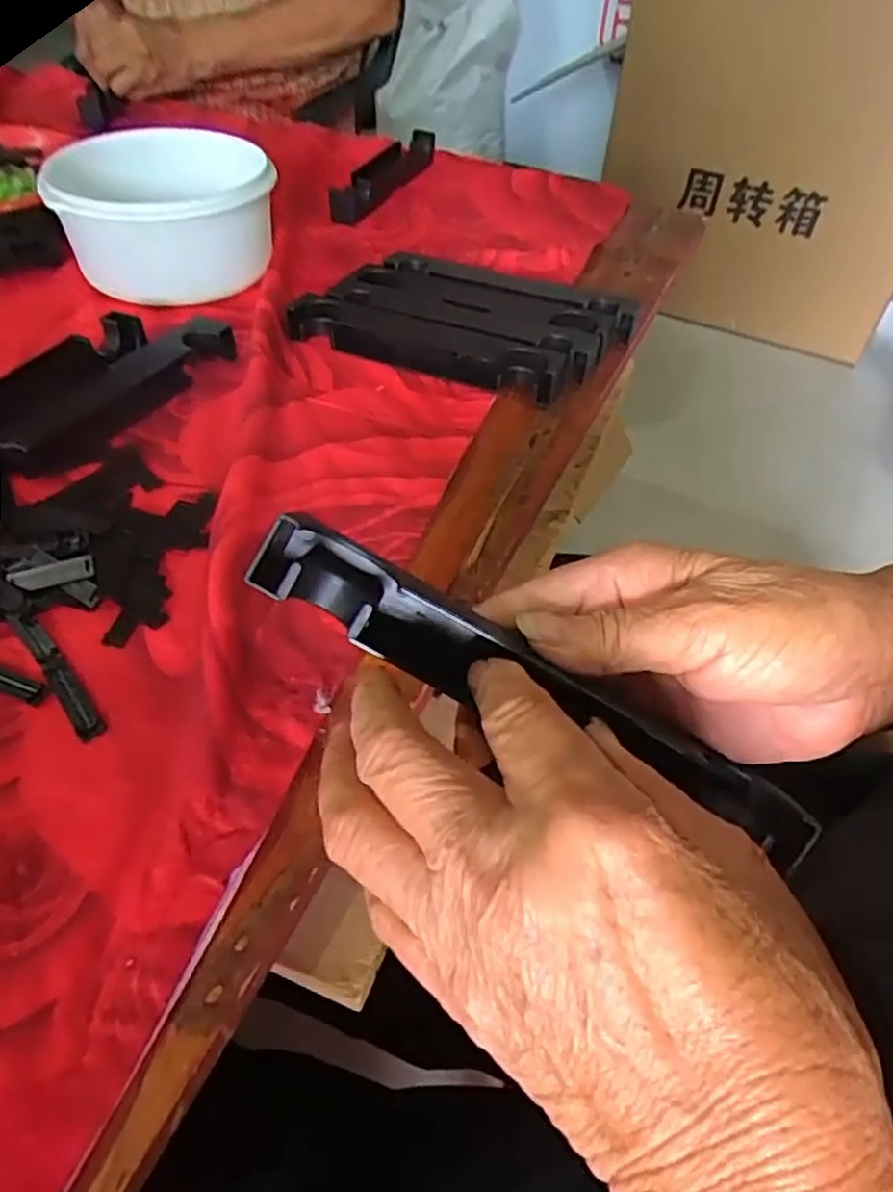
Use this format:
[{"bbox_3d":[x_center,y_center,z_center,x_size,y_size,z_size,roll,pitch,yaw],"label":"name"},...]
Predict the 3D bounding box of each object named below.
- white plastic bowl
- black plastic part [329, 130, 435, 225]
[{"bbox_3d":[-0.212,-0.294,0.561,0.155,0.074,0.146,-5,49,-8],"label":"white plastic bowl"},{"bbox_3d":[-0.061,-0.412,0.711,0.036,0.030,0.200,19,50,13],"label":"black plastic part"}]

